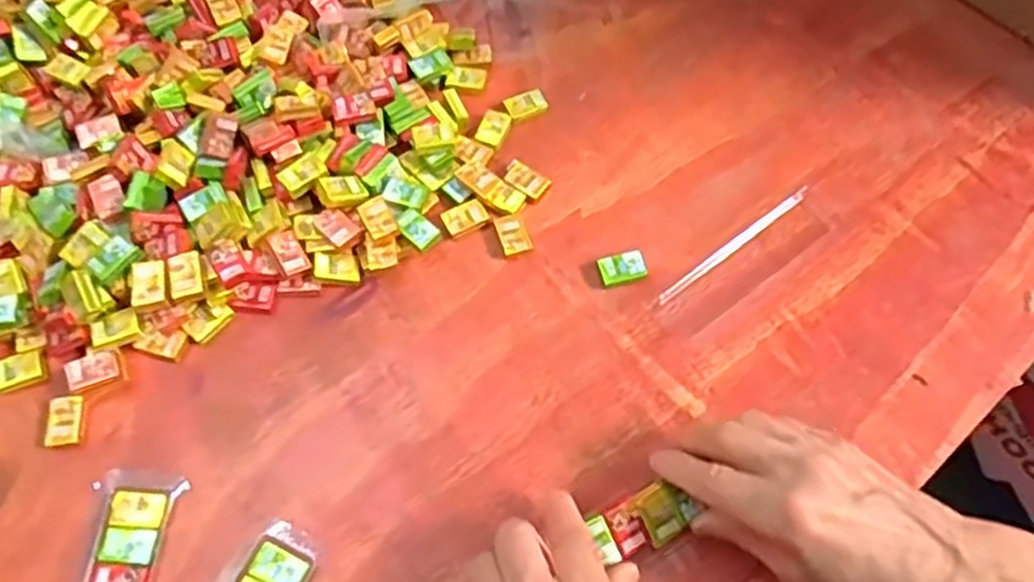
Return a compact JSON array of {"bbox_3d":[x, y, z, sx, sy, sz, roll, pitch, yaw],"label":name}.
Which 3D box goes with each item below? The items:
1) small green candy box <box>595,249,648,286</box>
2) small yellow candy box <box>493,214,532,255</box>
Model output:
[{"bbox_3d":[0.060,-0.013,0.426,0.025,0.011,0.016,-17,64,-8],"label":"small green candy box"},{"bbox_3d":[-0.003,-0.033,0.437,0.016,0.005,0.024,-20,76,2],"label":"small yellow candy box"}]

